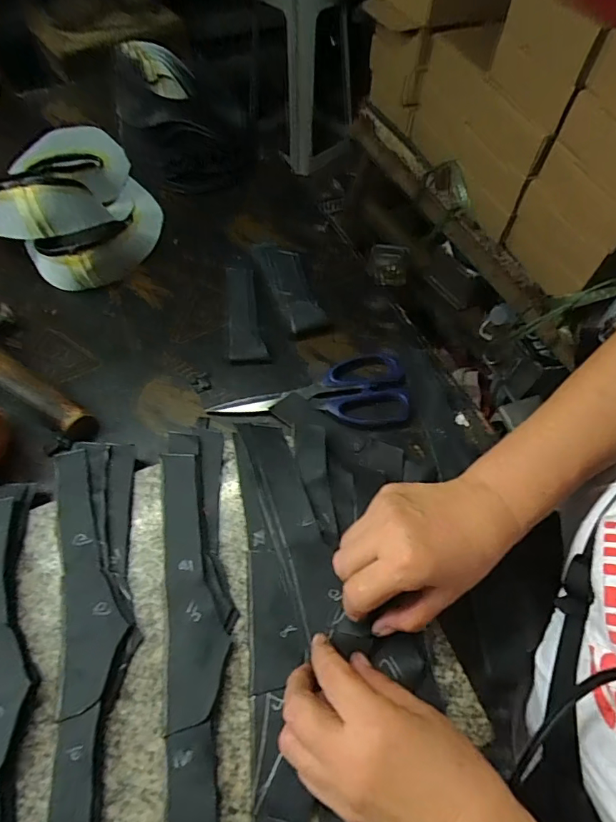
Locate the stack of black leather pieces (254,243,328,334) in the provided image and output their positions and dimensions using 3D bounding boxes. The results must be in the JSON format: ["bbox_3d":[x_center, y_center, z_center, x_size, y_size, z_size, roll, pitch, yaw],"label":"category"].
[{"bbox_3d":[-0.023,-0.151,0.526,0.044,0.014,0.152,-14,59,-9],"label":"stack of black leather pieces"}]

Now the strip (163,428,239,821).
[{"bbox_3d":[-0.077,0.154,0.323,0.049,0.009,0.319,-8,58,-5],"label":"strip"}]

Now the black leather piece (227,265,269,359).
[{"bbox_3d":[-0.070,-0.112,0.510,0.038,0.009,0.140,-6,58,-4],"label":"black leather piece"}]

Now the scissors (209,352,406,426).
[{"bbox_3d":[0.003,-0.020,0.446,0.184,0.007,0.078,-3,58,-2],"label":"scissors"}]

